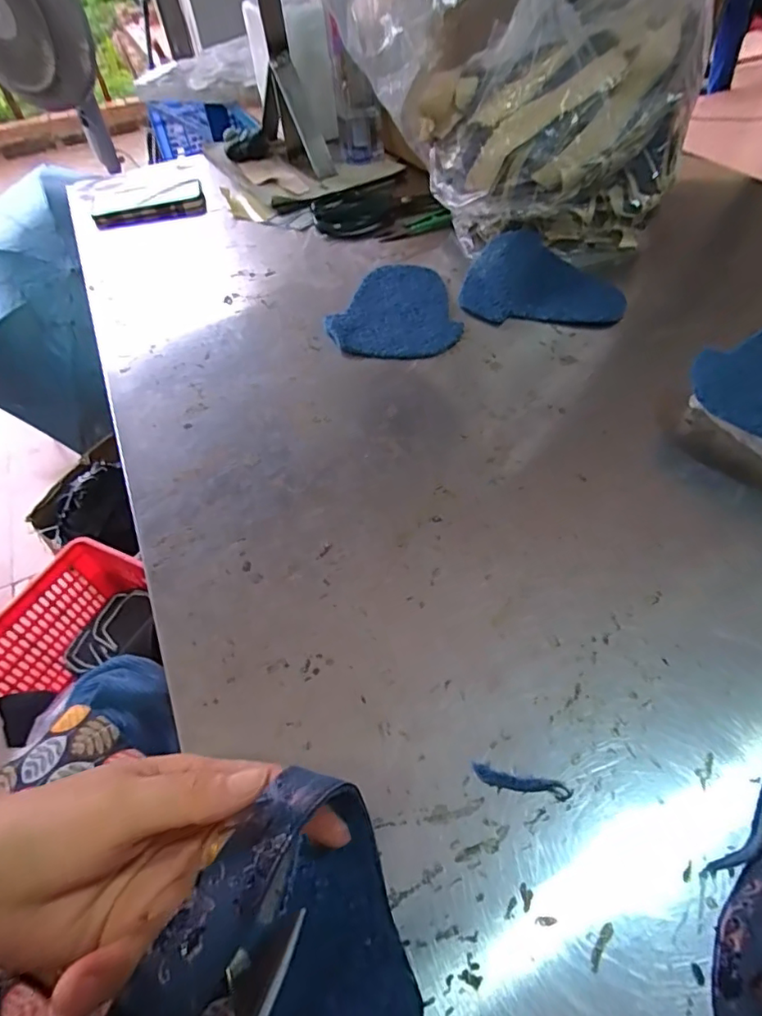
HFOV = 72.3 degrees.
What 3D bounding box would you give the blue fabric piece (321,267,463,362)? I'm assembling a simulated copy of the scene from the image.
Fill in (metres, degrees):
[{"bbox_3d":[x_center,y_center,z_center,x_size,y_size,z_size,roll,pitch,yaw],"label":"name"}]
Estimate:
[{"bbox_3d":[0.008,-0.195,0.510,0.120,0.005,0.158,-9,51,-2],"label":"blue fabric piece"}]

